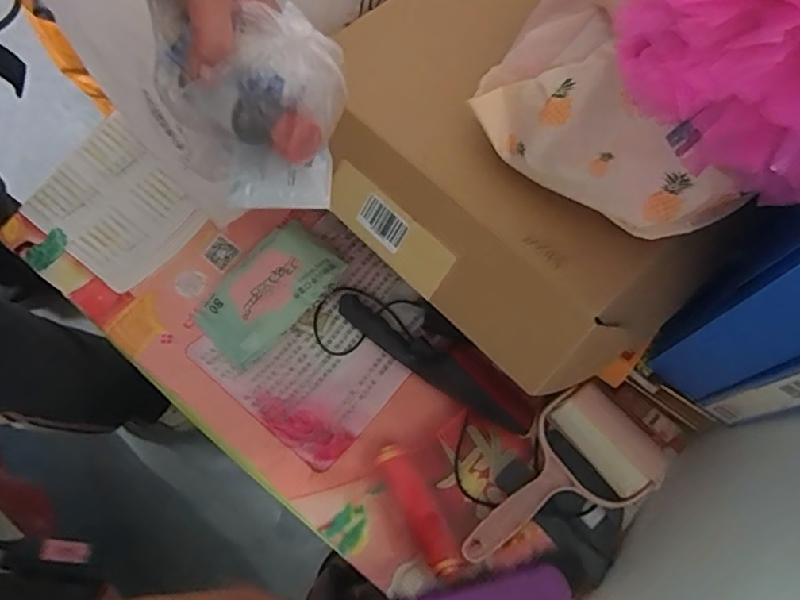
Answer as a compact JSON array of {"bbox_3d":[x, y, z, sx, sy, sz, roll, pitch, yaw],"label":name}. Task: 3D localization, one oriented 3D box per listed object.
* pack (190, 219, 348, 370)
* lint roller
[{"bbox_3d":[-0.149,-0.008,0.654,0.093,0.041,0.160,43,76,12],"label":"pack"},{"bbox_3d":[0.146,0.180,0.571,0.202,0.052,0.113,-44,76,10],"label":"lint roller"}]

